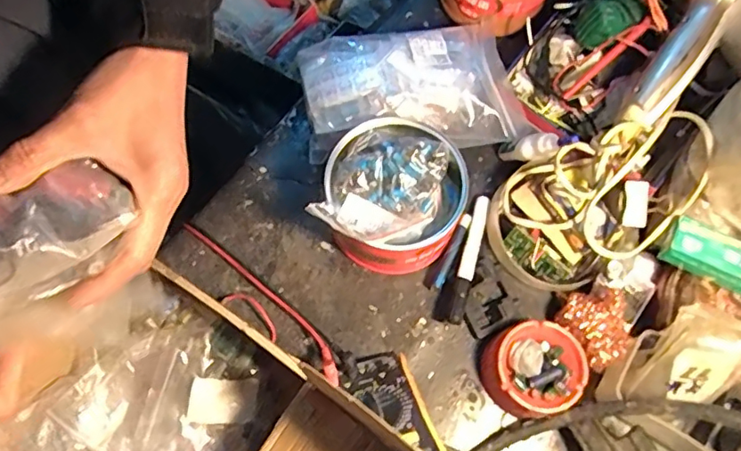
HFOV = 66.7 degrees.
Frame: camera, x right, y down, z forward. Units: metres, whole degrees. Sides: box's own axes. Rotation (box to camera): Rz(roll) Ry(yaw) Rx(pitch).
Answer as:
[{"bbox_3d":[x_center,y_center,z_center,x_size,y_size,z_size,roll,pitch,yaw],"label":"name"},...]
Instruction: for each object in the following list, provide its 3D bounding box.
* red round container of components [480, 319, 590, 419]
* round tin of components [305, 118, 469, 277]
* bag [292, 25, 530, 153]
[{"bbox_3d":[0.148,0.130,0.515,0.079,0.048,0.078,0,69,0],"label":"red round container of components"},{"bbox_3d":[0.022,-0.026,0.538,0.126,0.090,0.124,0,69,0],"label":"round tin of components"},{"bbox_3d":[0.042,-0.145,0.603,0.223,0.048,0.147,-10,69,-4],"label":"bag"}]

